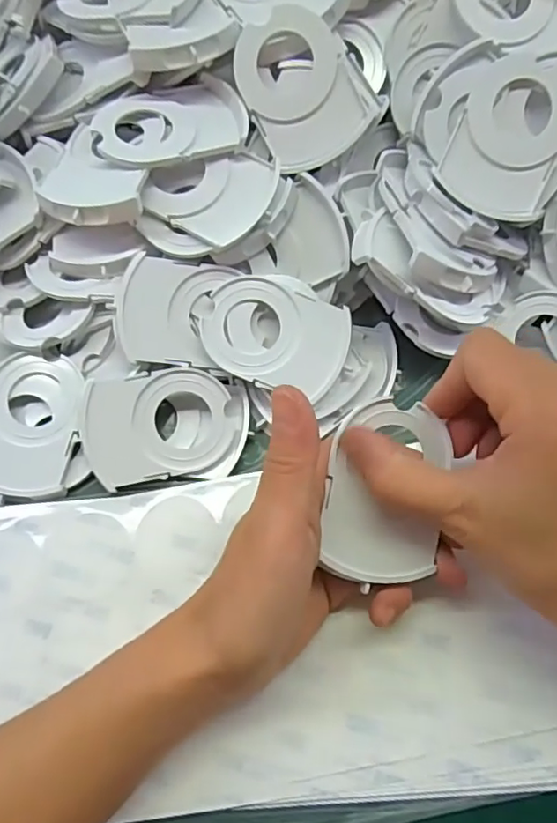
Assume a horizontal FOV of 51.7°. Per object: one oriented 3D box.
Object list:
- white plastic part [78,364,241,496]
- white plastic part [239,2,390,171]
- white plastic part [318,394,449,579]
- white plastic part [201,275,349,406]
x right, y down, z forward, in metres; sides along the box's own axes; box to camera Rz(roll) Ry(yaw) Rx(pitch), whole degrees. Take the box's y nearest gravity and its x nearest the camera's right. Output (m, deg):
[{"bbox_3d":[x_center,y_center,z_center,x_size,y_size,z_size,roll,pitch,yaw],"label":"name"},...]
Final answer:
[{"bbox_3d":[-0.063,0.006,0.300,0.074,0.009,0.055,-13,90,-7],"label":"white plastic part"},{"bbox_3d":[0.014,-0.172,0.304,0.060,0.010,0.075,-27,101,16],"label":"white plastic part"},{"bbox_3d":[0.045,0.034,0.241,0.050,0.004,0.074,7,88,-14],"label":"white plastic part"},{"bbox_3d":[-0.001,-0.040,0.298,0.073,0.006,0.055,20,82,3],"label":"white plastic part"}]

